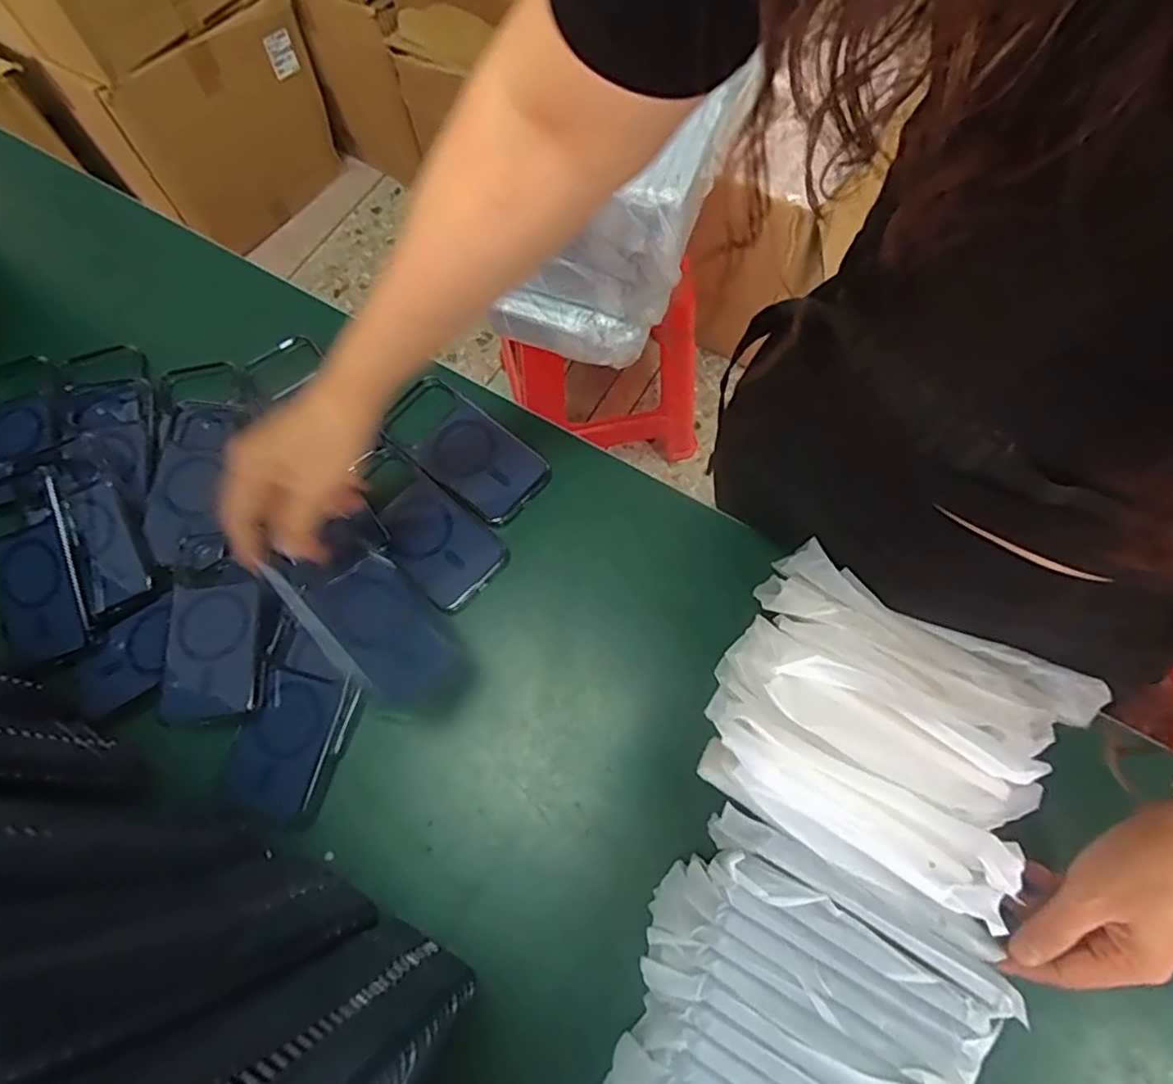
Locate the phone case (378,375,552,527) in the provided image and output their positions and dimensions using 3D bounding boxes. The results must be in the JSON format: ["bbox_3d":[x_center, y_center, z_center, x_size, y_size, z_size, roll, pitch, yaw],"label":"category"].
[{"bbox_3d":[-0.105,-0.080,0.559,0.141,0.020,0.072,37,75,15],"label":"phone case"}]

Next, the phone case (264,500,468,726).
[{"bbox_3d":[-0.159,0.063,0.507,0.083,0.018,0.167,-39,86,-12],"label":"phone case"}]

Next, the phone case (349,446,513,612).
[{"bbox_3d":[-0.135,-0.015,0.536,0.143,0.017,0.071,42,76,16],"label":"phone case"}]

